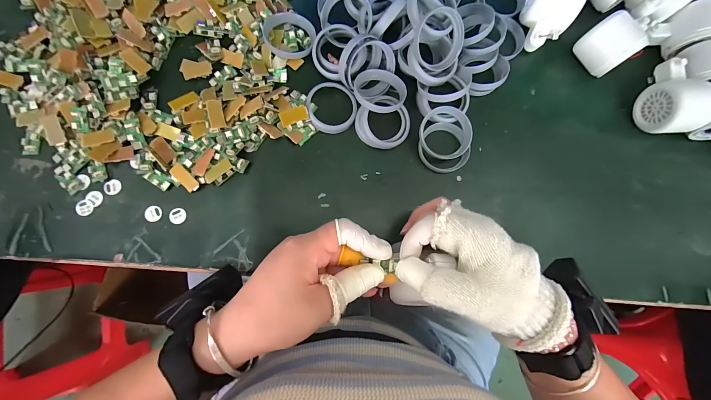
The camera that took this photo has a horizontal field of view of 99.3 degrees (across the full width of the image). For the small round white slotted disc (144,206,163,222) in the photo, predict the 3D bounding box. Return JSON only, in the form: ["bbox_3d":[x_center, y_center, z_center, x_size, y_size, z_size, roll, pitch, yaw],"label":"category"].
[{"bbox_3d":[-0.216,0.015,0.323,0.016,0.004,0.017,3,79,-15],"label":"small round white slotted disc"}]

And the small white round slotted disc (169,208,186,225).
[{"bbox_3d":[-0.191,0.017,0.324,0.017,0.004,0.017,1,81,-4],"label":"small white round slotted disc"}]

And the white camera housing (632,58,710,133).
[{"bbox_3d":[0.370,-0.119,0.355,0.057,0.050,0.083,0,81,-4],"label":"white camera housing"}]

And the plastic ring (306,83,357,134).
[{"bbox_3d":[-0.027,-0.108,0.350,0.056,0.013,0.058,1,81,-4],"label":"plastic ring"}]

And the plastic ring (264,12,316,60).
[{"bbox_3d":[-0.077,-0.192,0.351,0.058,0.012,0.059,1,81,-4],"label":"plastic ring"}]

